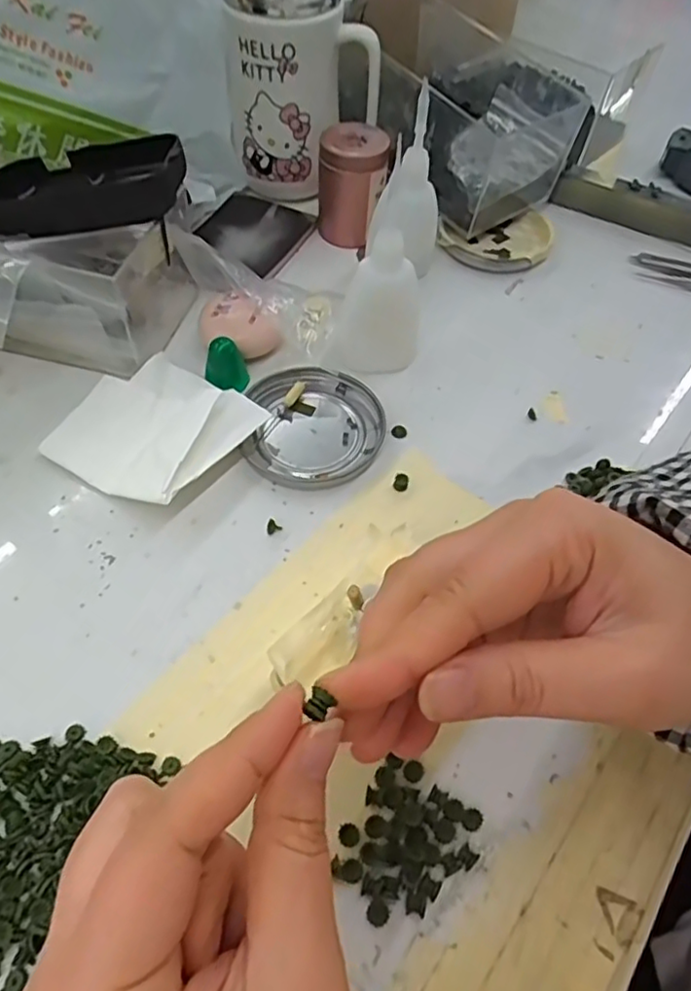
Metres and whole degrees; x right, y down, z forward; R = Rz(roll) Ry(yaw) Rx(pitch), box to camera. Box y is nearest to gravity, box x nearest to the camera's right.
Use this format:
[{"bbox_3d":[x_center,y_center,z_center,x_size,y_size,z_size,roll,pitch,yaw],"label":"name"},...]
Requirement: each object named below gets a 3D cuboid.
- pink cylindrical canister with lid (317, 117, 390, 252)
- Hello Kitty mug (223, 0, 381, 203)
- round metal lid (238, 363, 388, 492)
[{"bbox_3d":[0.004,-0.208,0.420,0.044,0.062,0.041,6,56,-1],"label":"pink cylindrical canister with lid"},{"bbox_3d":[-0.028,-0.276,0.420,0.099,0.136,0.072,-2,57,-6],"label":"Hello Kitty mug"},{"bbox_3d":[-0.017,-0.037,0.340,0.073,0.012,0.072,2,56,-3],"label":"round metal lid"}]

